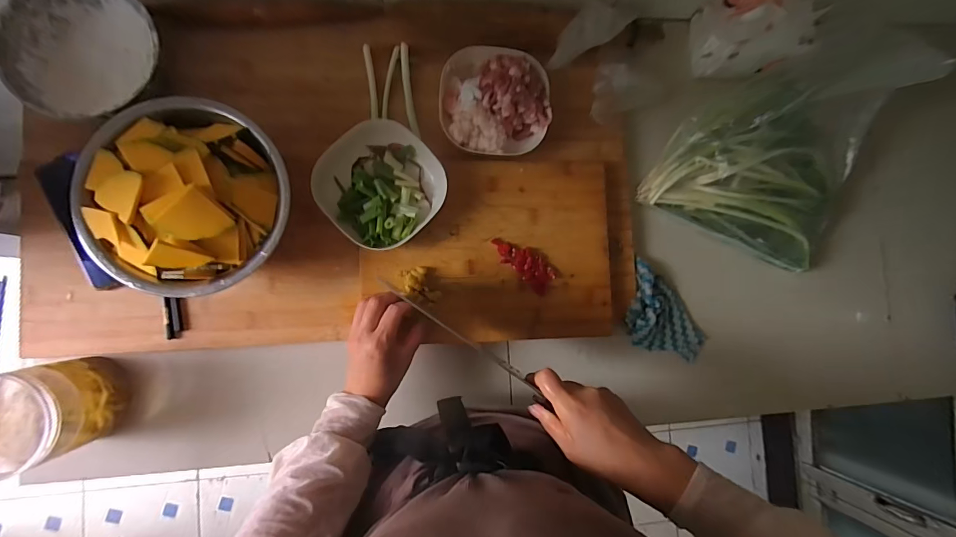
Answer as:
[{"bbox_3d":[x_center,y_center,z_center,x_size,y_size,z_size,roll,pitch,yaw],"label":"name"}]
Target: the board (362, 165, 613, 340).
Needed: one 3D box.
[{"bbox_3d":[0.019,-0.025,0.536,0.314,0.030,0.236,-1,86,-7],"label":"board"}]

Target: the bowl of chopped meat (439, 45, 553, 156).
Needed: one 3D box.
[{"bbox_3d":[0.023,-0.222,0.541,0.142,0.041,0.138,0,86,-7],"label":"bowl of chopped meat"}]

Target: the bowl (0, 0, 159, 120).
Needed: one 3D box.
[{"bbox_3d":[-0.447,-0.245,0.476,0.149,0.058,0.161,0,86,-7],"label":"bowl"}]

